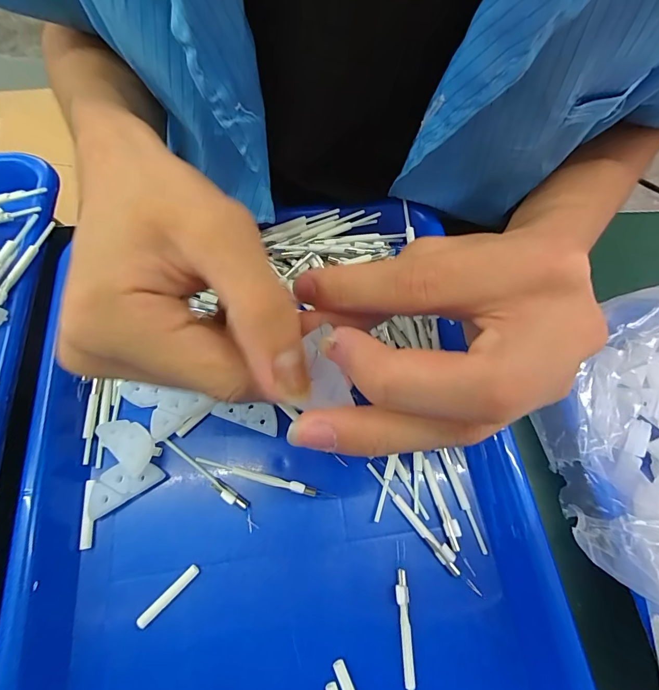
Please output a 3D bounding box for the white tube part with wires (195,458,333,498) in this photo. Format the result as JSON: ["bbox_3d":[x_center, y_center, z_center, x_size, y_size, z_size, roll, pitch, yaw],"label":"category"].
[{"bbox_3d":[-0.036,0.073,0.210,0.078,0.004,0.005,14,67,4],"label":"white tube part with wires"}]

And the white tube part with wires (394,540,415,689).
[{"bbox_3d":[0.037,0.142,0.184,0.006,0.004,0.080,-1,67,-2],"label":"white tube part with wires"}]

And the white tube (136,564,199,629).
[{"bbox_3d":[-0.080,0.124,0.189,0.034,0.004,0.006,-42,74,-17],"label":"white tube"}]

